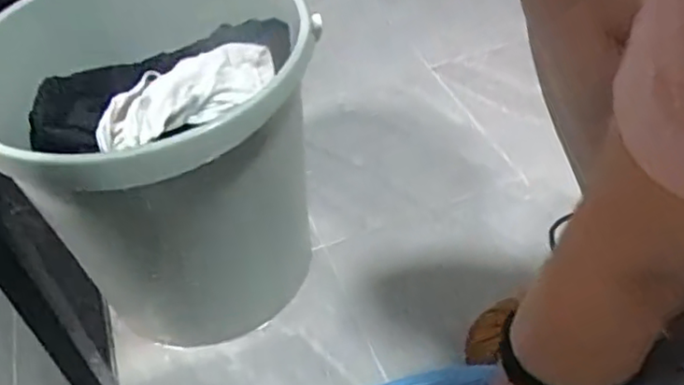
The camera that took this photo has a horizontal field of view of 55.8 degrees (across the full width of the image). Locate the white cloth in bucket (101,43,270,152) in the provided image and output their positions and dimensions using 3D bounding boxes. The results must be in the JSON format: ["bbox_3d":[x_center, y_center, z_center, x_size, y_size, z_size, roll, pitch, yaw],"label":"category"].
[{"bbox_3d":[-0.155,-0.095,0.641,0.190,0.044,0.061,-33,52,-24],"label":"white cloth in bucket"}]

